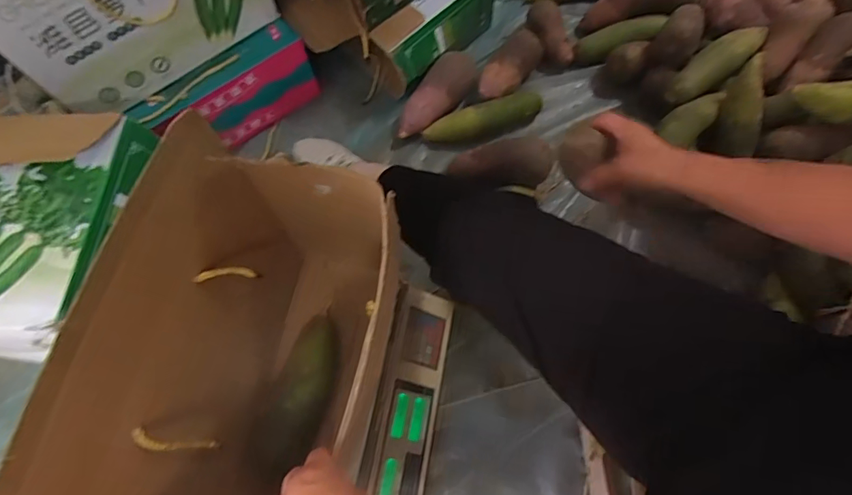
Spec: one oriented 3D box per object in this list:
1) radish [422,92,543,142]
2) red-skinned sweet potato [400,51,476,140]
[{"bbox_3d":[0.103,-0.225,0.828,0.211,0.046,0.060,-23,70,-6],"label":"radish"},{"bbox_3d":[0.021,-0.270,0.852,0.073,0.059,0.185,34,74,14],"label":"red-skinned sweet potato"}]

